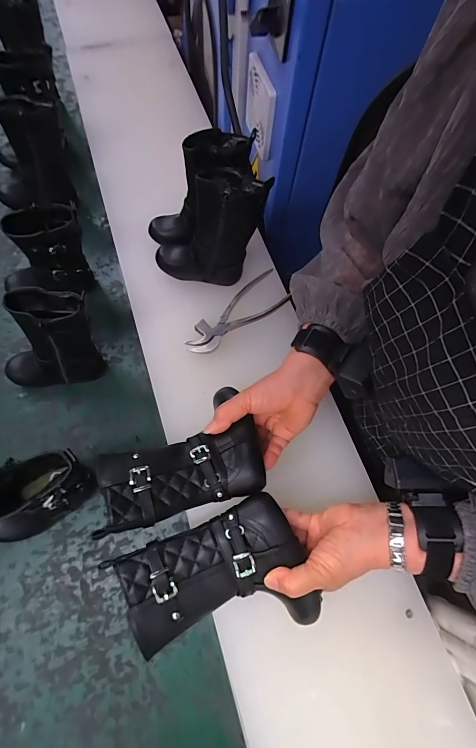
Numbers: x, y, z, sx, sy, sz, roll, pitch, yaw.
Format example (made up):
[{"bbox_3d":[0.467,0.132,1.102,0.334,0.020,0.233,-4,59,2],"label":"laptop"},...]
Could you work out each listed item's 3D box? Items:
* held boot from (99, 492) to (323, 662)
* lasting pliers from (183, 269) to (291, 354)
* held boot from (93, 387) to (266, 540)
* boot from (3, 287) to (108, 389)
[{"bbox_3d":[-0.018,0.196,0.331,0.158,0.057,0.112,-21,70,-10],"label":"held boot"},{"bbox_3d":[-0.002,-0.089,0.543,0.176,0.026,0.060,-39,73,-12],"label":"lasting pliers"},{"bbox_3d":[-0.060,0.082,0.376,0.159,0.075,0.123,-16,69,-8],"label":"held boot"},{"bbox_3d":[-0.266,-0.040,0.481,0.159,0.168,0.061,-4,67,-4],"label":"boot"}]

